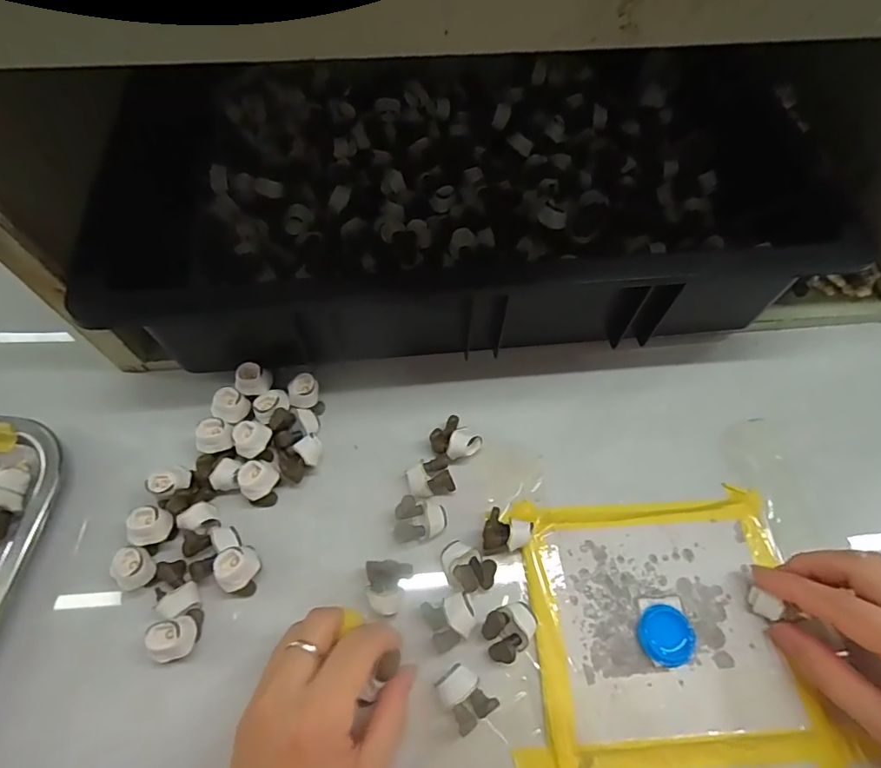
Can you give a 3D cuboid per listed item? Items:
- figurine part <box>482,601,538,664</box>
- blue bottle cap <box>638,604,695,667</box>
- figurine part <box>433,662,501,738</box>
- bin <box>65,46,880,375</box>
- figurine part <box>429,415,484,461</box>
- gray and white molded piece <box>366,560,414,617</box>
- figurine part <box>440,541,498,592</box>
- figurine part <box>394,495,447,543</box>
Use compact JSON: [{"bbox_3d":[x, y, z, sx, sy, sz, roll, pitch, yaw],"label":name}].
[{"bbox_3d":[0.038,0.133,0.268,0.030,0.019,0.025,-18,64,-10],"label":"figurine part"},{"bbox_3d":[0.124,0.138,0.273,0.028,0.009,0.029,0,62,-1],"label":"blue bottle cap"},{"bbox_3d":[0.013,0.159,0.254,0.022,0.018,0.027,-31,67,-16],"label":"figurine part"},{"bbox_3d":[0.026,-0.161,0.382,0.525,0.096,0.300,-5,62,-4],"label":"bin"},{"bbox_3d":[0.009,0.037,0.319,0.026,0.021,0.029,-38,69,-19],"label":"figurine part"},{"bbox_3d":[-0.028,0.114,0.278,0.024,0.017,0.027,-3,62,-3],"label":"gray and white molded piece"},{"bbox_3d":[0.015,0.106,0.284,0.032,0.017,0.024,27,65,13],"label":"figurine part"},{"bbox_3d":[-0.012,0.081,0.294,0.029,0.022,0.022,7,62,3],"label":"figurine part"}]

